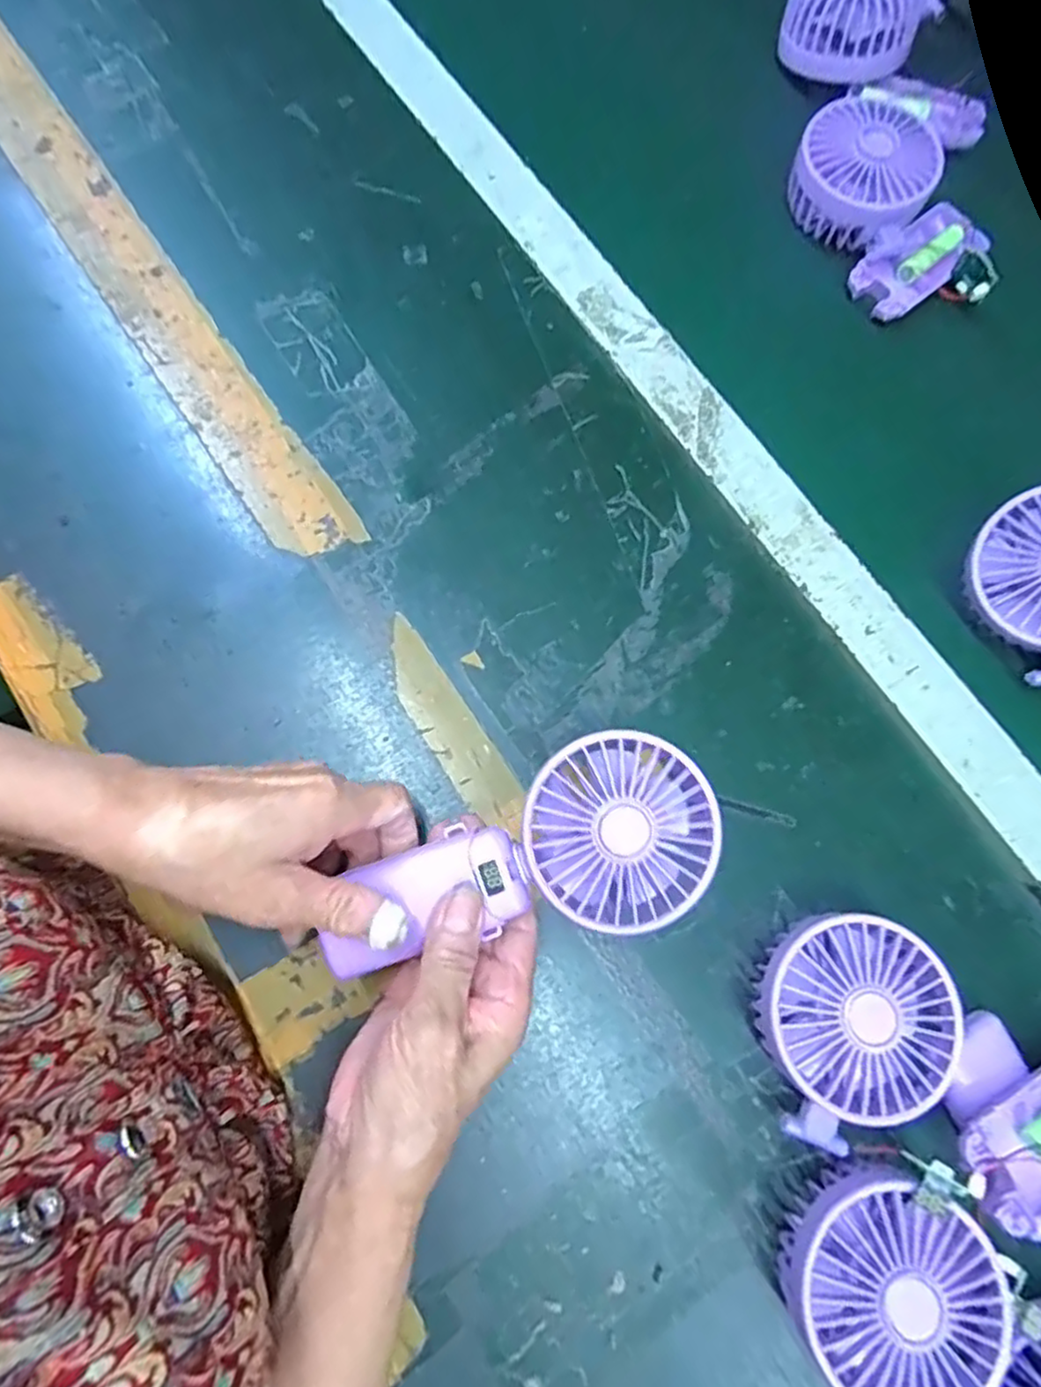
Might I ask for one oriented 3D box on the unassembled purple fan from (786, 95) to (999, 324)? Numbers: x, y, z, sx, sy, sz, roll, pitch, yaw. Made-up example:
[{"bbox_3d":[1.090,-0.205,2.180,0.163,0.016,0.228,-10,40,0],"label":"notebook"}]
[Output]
[{"bbox_3d":[0.240,-0.310,0.449,0.085,0.046,0.149,-32,78,-9],"label":"unassembled purple fan"}]

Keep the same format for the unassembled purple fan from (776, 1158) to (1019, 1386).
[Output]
[{"bbox_3d":[0.158,0.254,0.304,0.091,0.046,0.080,35,77,7],"label":"unassembled purple fan"}]

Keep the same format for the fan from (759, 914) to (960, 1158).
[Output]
[{"bbox_3d":[0.153,0.151,0.333,0.084,0.044,0.090,0,75,-1],"label":"fan"}]

